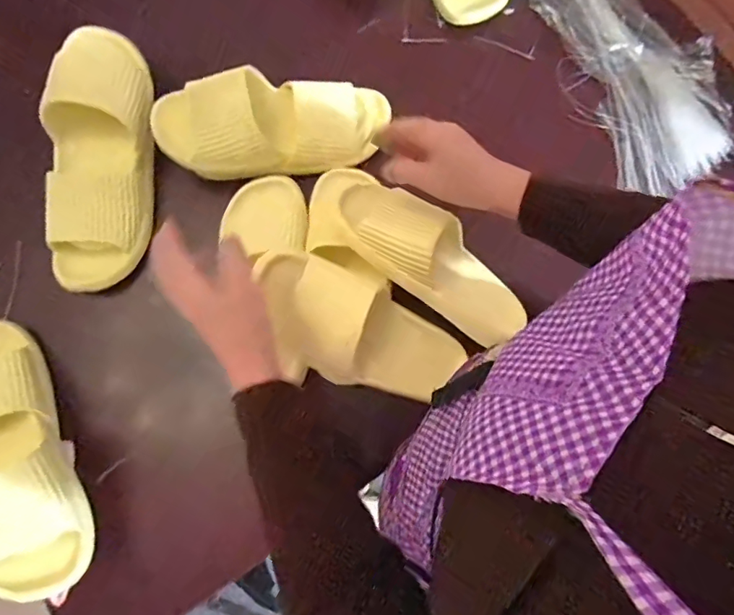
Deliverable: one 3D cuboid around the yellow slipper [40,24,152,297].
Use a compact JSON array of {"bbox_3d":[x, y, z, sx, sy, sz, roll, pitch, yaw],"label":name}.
[{"bbox_3d":[-0.308,-0.178,0.551,0.104,0.074,0.304,0,78,-1],"label":"yellow slipper"}]

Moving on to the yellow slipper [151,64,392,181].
[{"bbox_3d":[-0.105,-0.219,0.564,0.269,0.060,0.104,-6,78,-11],"label":"yellow slipper"}]

